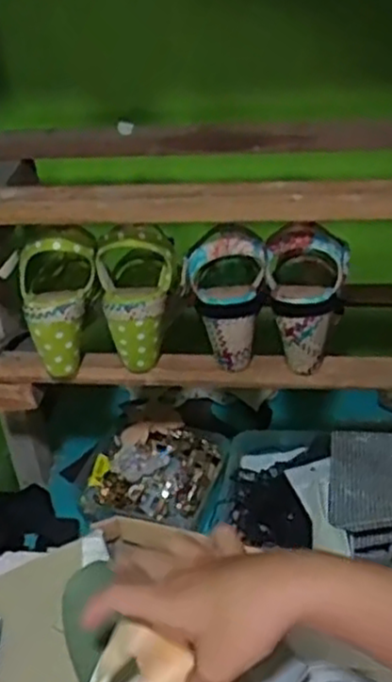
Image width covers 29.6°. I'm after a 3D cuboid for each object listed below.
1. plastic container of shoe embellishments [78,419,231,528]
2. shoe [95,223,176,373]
[{"bbox_3d":[-0.051,0.159,0.913,0.158,0.033,0.156,5,35,14],"label":"plastic container of shoe embellishments"},{"bbox_3d":[-0.062,-0.042,0.752,0.077,0.147,0.065,0,5,-2],"label":"shoe"}]

